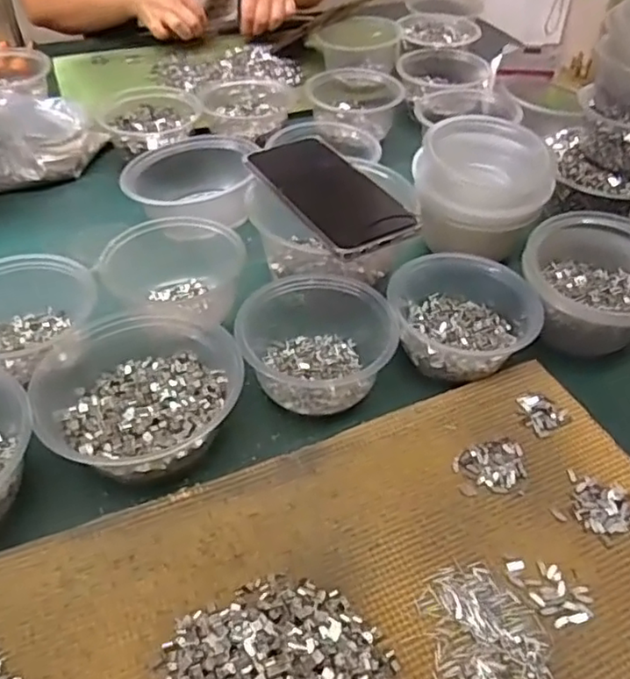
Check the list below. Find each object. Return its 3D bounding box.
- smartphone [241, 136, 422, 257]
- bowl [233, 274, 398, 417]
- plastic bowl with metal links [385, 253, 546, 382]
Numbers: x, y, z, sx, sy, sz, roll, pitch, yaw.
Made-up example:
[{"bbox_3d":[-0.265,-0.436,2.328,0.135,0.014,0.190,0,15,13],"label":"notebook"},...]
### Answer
[{"bbox_3d":[0.010,-0.124,0.518,0.081,0.010,0.163,-22,50,-23],"label":"smartphone"},{"bbox_3d":[-0.001,-0.006,0.485,0.114,0.053,0.121,2,45,-2],"label":"bowl"},{"bbox_3d":[0.116,-0.020,0.497,0.113,0.052,0.096,18,47,15],"label":"plastic bowl with metal links"}]

